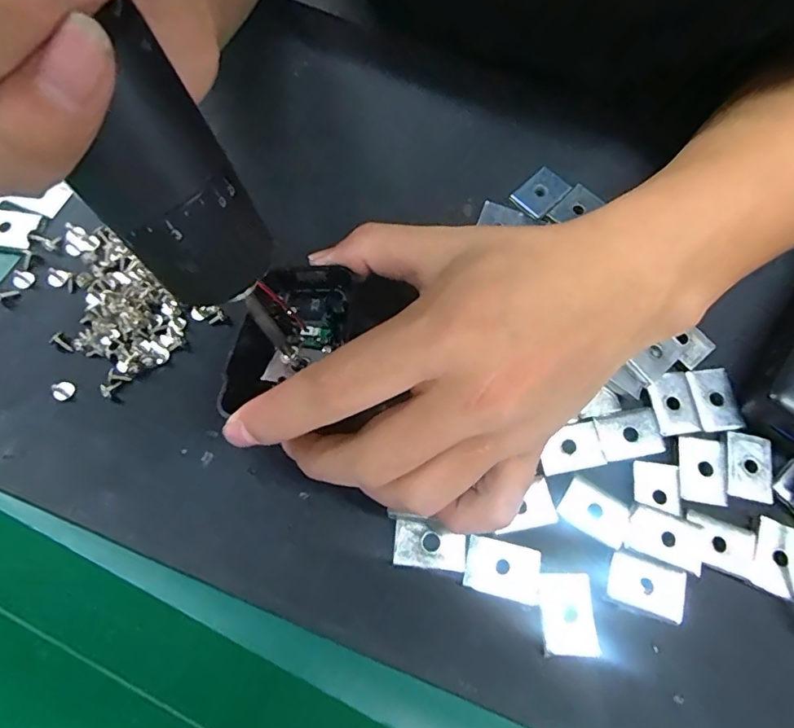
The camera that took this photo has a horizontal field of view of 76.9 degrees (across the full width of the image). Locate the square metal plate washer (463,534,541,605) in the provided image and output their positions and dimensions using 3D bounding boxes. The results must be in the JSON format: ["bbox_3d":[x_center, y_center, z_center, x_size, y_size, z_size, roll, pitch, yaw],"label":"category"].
[{"bbox_3d":[0.041,0.079,0.192,0.028,0.004,0.019,14,69,2],"label":"square metal plate washer"}]

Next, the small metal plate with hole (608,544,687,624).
[{"bbox_3d":[0.096,0.084,0.192,0.026,0.007,0.020,24,69,5],"label":"small metal plate with hole"}]

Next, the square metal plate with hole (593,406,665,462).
[{"bbox_3d":[0.101,0.030,0.217,0.028,0.004,0.020,-9,70,-7],"label":"square metal plate with hole"}]

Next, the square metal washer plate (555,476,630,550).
[{"bbox_3d":[0.080,0.060,0.204,0.027,0.004,0.018,32,70,8],"label":"square metal washer plate"}]

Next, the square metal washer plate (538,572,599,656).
[{"bbox_3d":[0.064,0.094,0.188,0.020,0.004,0.027,1,69,-3],"label":"square metal washer plate"}]

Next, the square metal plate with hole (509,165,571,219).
[{"bbox_3d":[0.074,-0.090,0.258,0.027,0.004,0.020,-42,77,-17],"label":"square metal plate with hole"}]

